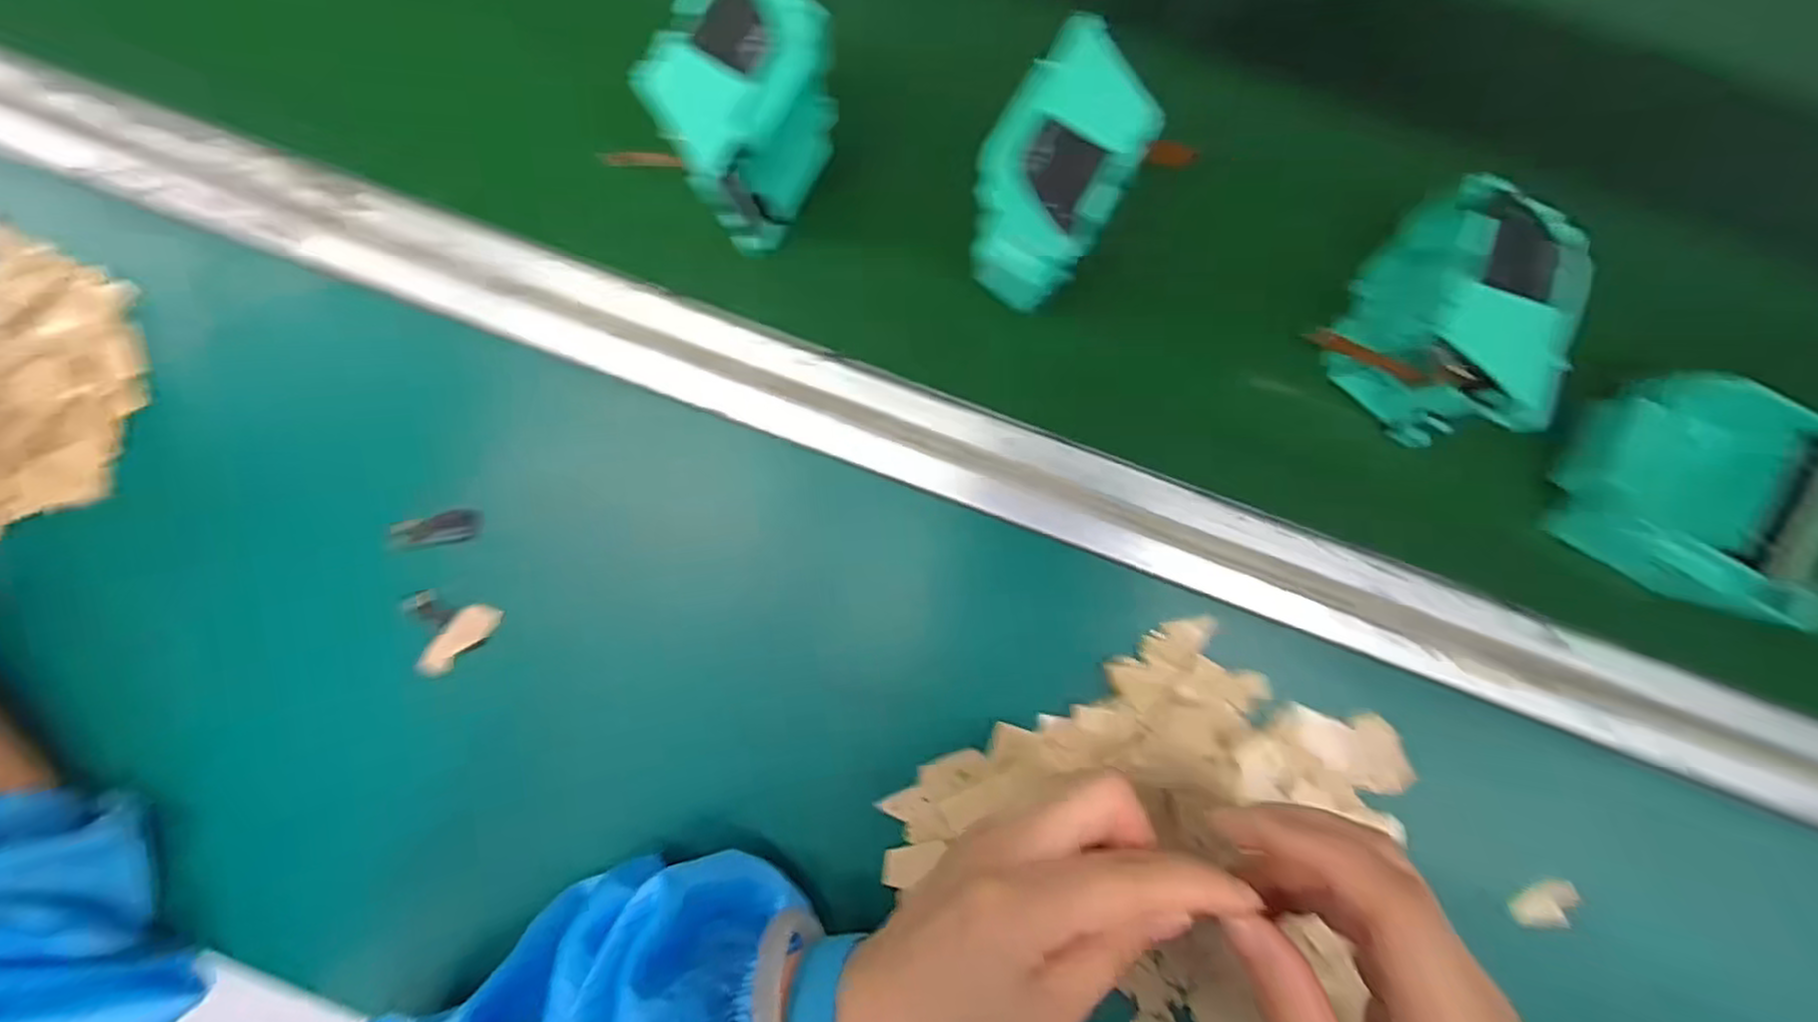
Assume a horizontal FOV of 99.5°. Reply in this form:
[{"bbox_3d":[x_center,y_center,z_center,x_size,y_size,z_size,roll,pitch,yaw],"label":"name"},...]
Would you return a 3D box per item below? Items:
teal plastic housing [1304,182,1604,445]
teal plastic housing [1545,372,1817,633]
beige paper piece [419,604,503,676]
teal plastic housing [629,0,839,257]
[{"bbox_3d":[0.195,-0.069,0.288,0.045,0.088,0.075,18,90,0],"label":"teal plastic housing"},{"bbox_3d":[0.301,-0.007,0.293,0.088,0.041,0.069,30,90,0],"label":"teal plastic housing"},{"bbox_3d":[-0.195,0.055,0.332,0.037,0.009,0.015,-43,90,0],"label":"beige paper piece"},{"bbox_3d":[-0.062,-0.150,0.292,0.046,0.074,0.079,28,90,0],"label":"teal plastic housing"}]

